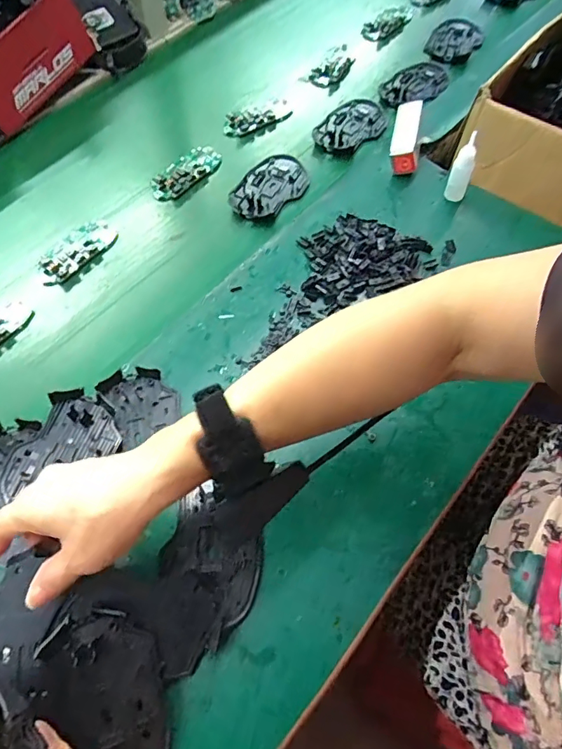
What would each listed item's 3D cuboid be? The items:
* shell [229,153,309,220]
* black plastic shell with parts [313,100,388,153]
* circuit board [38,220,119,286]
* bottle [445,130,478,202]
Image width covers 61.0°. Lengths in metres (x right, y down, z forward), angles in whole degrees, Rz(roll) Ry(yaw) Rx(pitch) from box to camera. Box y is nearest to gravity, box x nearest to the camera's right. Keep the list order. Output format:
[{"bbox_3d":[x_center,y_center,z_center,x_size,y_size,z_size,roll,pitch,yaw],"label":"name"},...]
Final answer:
[{"bbox_3d":[-0.012,-0.224,0.566,0.075,0.009,0.114,26,68,17],"label":"shell"},{"bbox_3d":[0.092,-0.336,0.642,0.116,0.012,0.078,-39,66,-14],"label":"black plastic shell with parts"},{"bbox_3d":[-0.224,-0.136,0.522,0.046,0.006,0.100,27,68,17],"label":"circuit board"},{"bbox_3d":[0.202,-0.224,0.534,0.022,0.087,0.019,21,67,15],"label":"bottle"}]

